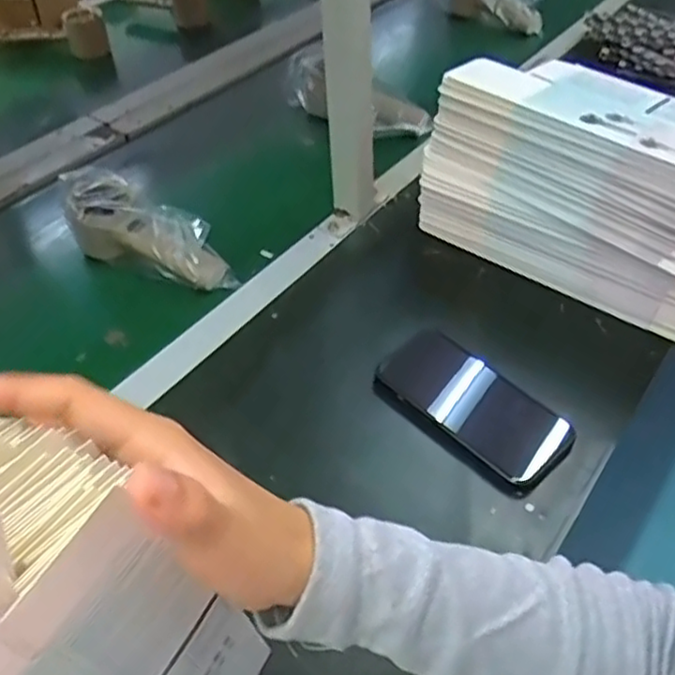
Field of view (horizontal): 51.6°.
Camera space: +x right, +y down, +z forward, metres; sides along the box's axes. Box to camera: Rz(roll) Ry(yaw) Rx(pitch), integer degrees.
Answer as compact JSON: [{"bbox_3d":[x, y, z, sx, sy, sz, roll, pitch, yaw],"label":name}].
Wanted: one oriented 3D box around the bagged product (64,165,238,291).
[{"bbox_3d":[-0.180,-0.094,0.657,0.182,0.070,0.055,28,50,9],"label":"bagged product"}]

